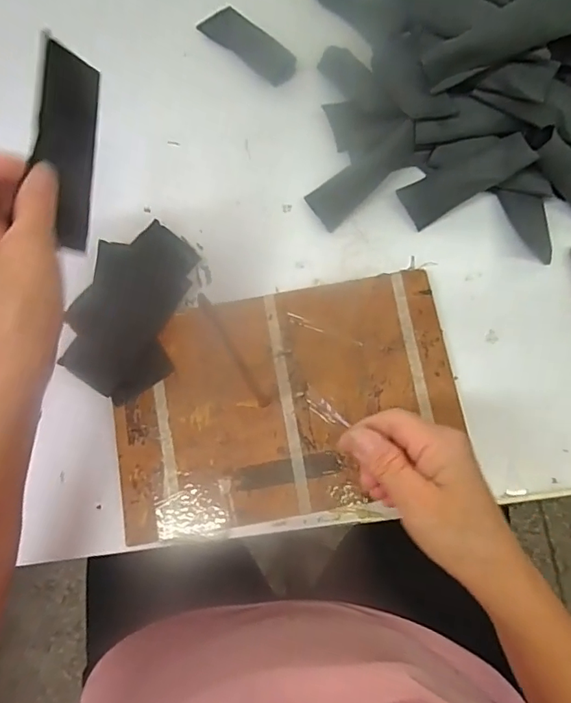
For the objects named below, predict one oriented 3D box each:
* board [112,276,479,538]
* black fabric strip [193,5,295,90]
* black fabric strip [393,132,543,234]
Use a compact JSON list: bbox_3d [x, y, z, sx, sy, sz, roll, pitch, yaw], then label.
[{"bbox_3d":[0.001,0.040,0.400,0.267,0.015,0.176,-10,76,-1],"label":"board"},{"bbox_3d":[-0.034,-0.294,0.478,0.038,0.007,0.106,-46,77,0],"label":"black fabric strip"},{"bbox_3d":[0.149,-0.144,0.413,0.101,0.019,0.037,-25,74,29],"label":"black fabric strip"}]

